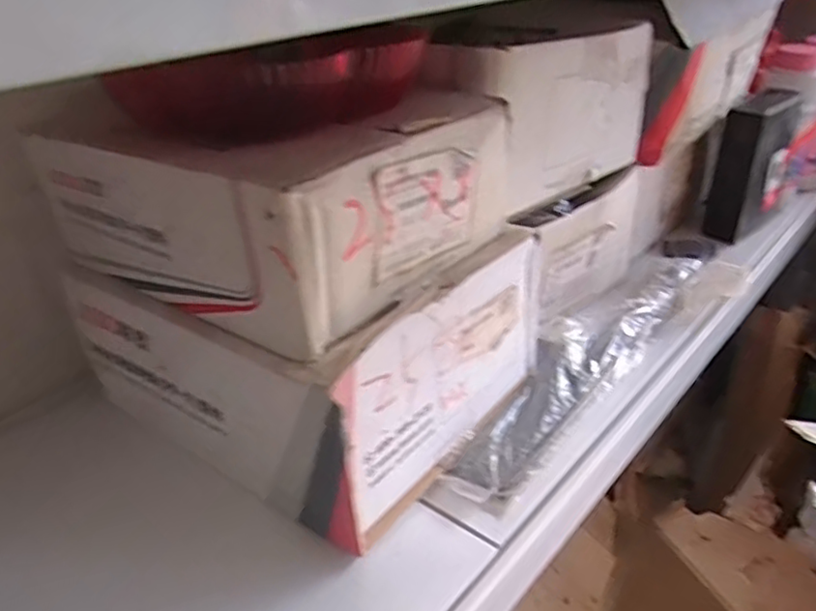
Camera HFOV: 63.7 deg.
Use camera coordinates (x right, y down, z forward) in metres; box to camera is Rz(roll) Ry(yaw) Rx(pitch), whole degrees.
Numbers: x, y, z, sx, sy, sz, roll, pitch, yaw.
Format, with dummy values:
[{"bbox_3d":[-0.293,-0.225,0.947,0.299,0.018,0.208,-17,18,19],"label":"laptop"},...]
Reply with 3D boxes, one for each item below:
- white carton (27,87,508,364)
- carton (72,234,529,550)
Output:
[{"bbox_3d":[-0.089,-0.080,0.434,0.234,0.096,0.212,19,36,33],"label":"white carton"},{"bbox_3d":[-0.069,0.010,0.482,0.241,0.149,0.240,19,37,33],"label":"carton"}]

